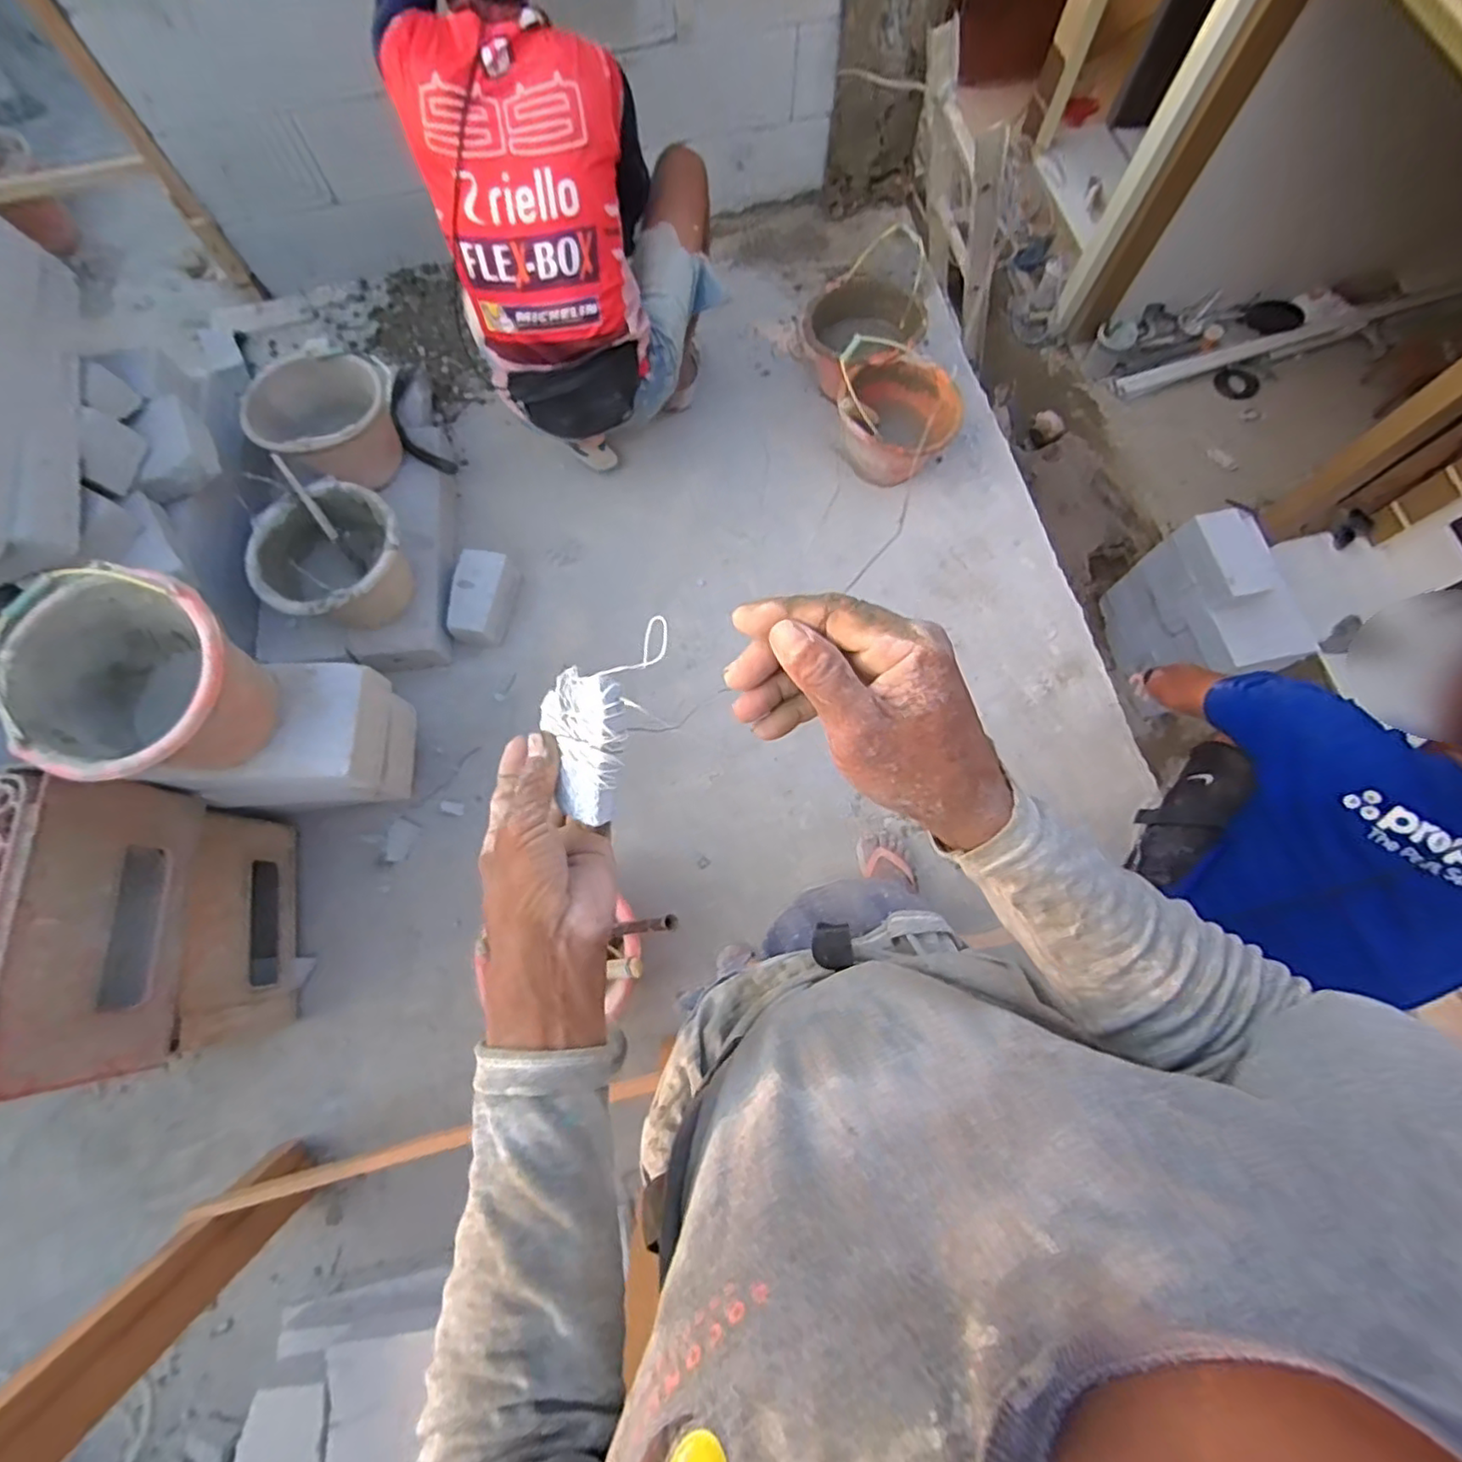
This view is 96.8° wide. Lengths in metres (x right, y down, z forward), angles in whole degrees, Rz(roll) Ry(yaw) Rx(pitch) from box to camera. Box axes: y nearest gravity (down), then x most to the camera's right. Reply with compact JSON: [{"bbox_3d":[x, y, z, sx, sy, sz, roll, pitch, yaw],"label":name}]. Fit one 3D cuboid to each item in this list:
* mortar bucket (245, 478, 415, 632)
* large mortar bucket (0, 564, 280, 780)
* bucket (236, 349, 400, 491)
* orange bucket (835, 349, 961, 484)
[{"bbox_3d":[-0.822,-0.342,1.403,0.277,0.237,0.286,0,74,0],"label":"mortar bucket"},{"bbox_3d":[-0.876,-0.062,0.987,0.315,0.214,0.289,0,74,0],"label":"large mortar bucket"},{"bbox_3d":[-0.895,-0.684,1.482,0.304,0.200,0.245,-36,77,-10],"label":"bucket"},{"bbox_3d":[0.406,-0.760,1.624,0.285,0.221,0.272,0,74,0],"label":"orange bucket"}]

